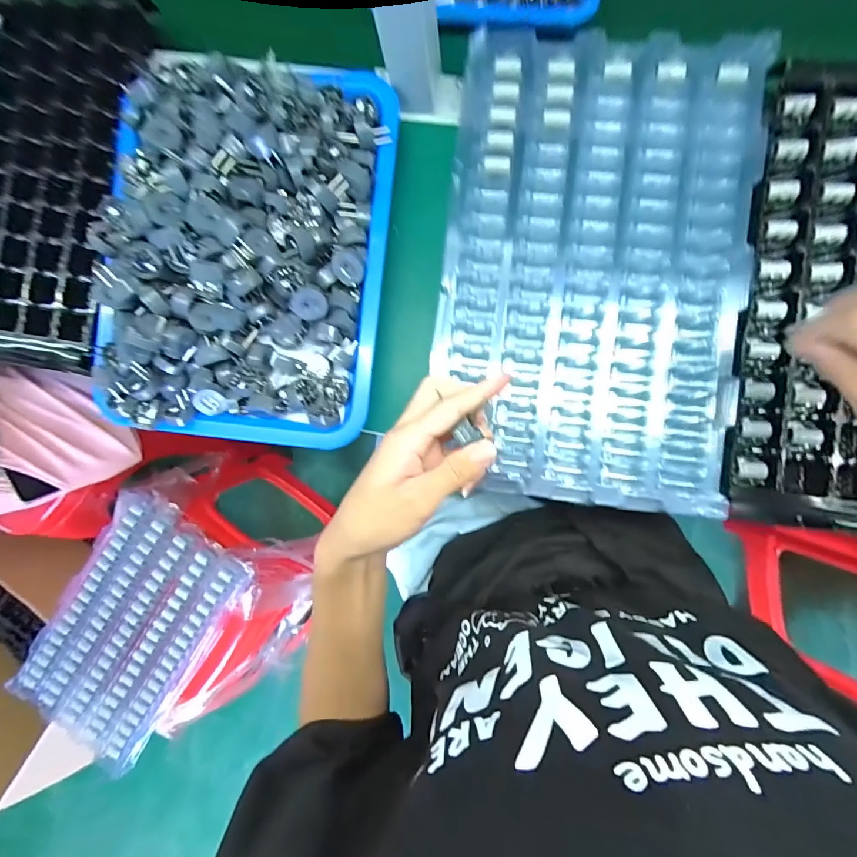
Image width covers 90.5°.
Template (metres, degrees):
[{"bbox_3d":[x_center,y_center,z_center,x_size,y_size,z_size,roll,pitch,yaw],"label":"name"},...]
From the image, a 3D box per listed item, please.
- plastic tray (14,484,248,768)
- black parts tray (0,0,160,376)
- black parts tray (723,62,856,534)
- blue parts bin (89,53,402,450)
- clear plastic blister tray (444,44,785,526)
[{"bbox_3d":[-0.470,0.312,0.669,0.238,0.035,0.377,33,91,7],"label":"plastic tray"},{"bbox_3d":[-0.380,-0.239,0.409,0.196,0.030,0.347,5,88,6],"label":"black parts tray"},{"bbox_3d":[0.356,-0.097,0.342,0.201,0.045,0.357,5,88,6],"label":"black parts tray"},{"bbox_3d":[-0.164,-0.154,0.374,0.247,0.074,0.320,7,88,6],"label":"blue parts bin"},{"bbox_3d":[0.132,-0.124,0.343,0.232,0.030,0.360,4,88,6],"label":"clear plastic blister tray"}]

